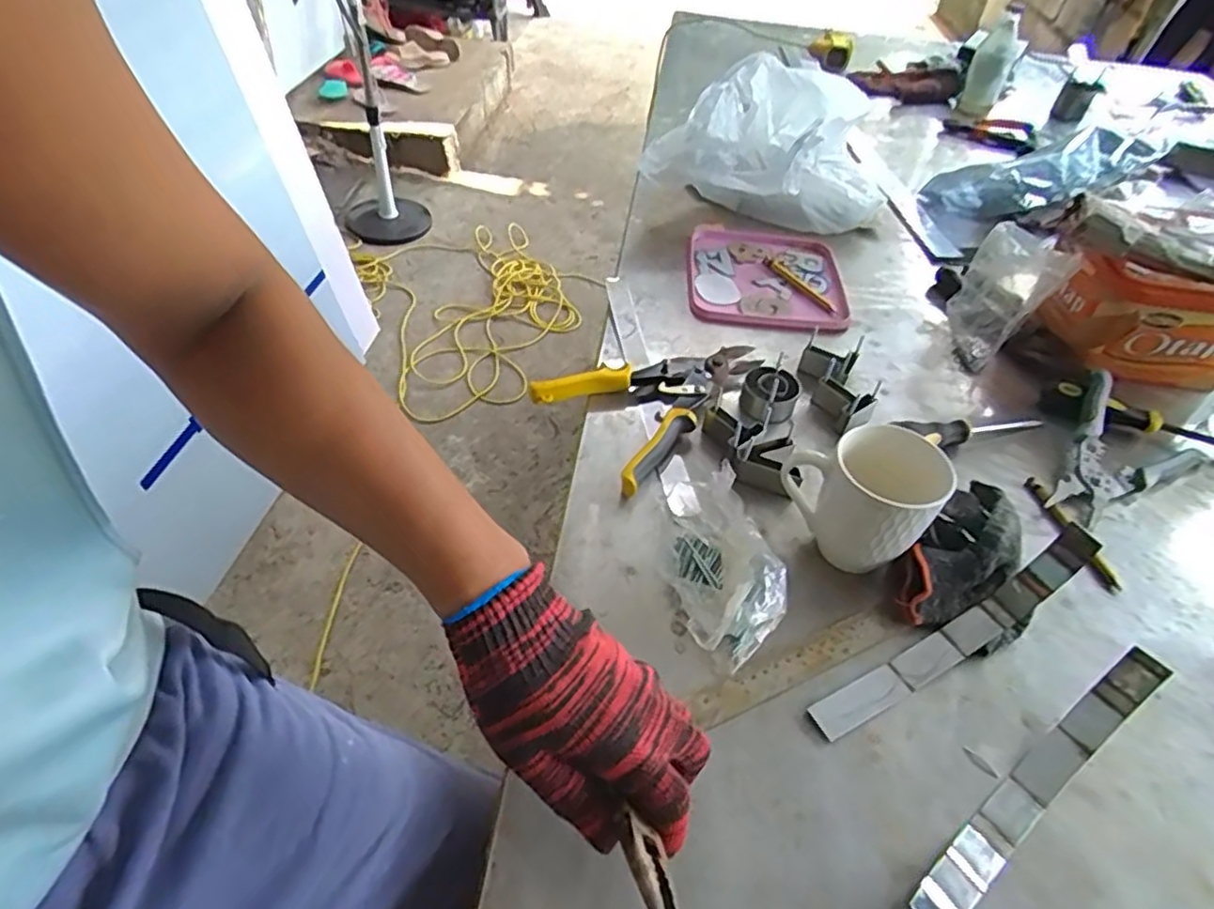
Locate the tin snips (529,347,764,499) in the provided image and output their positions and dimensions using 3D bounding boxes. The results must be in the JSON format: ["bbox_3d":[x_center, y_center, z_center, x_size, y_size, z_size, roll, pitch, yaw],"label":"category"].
[{"bbox_3d":[0.030,-0.065,0.670,0.143,0.033,0.214,32,52,23],"label":"tin snips"}]

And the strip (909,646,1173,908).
[{"bbox_3d":[0.275,0.206,0.430,0.243,0.045,0.027,-27,55,-27],"label":"strip"}]

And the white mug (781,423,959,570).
[{"bbox_3d":[0.200,0.033,0.539,0.078,0.116,0.111,-31,57,-30],"label":"white mug"}]

